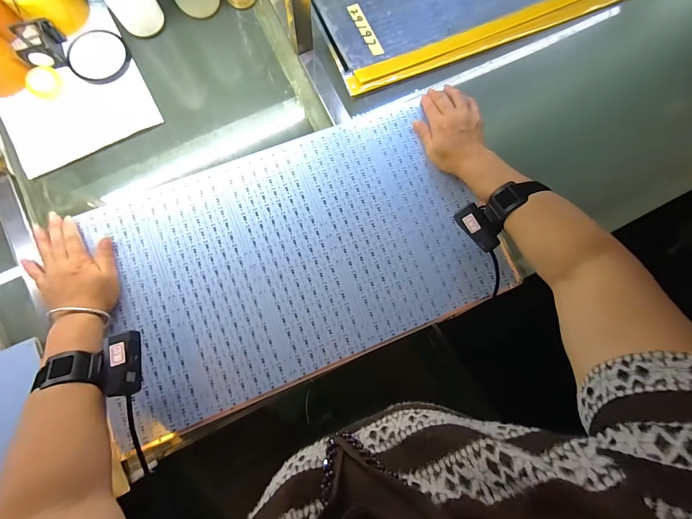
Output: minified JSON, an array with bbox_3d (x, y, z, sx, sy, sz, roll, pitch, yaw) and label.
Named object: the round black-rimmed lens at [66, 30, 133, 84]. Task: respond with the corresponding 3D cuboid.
[{"bbox_3d":[-0.395,-0.326,0.475,0.091,0.007,0.099,1,81,-4],"label":"round black-rimmed lens"}]

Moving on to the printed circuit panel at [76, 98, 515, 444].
[{"bbox_3d":[-0.068,-0.012,0.451,0.536,0.005,0.339,-21,84,-7],"label":"printed circuit panel"}]

